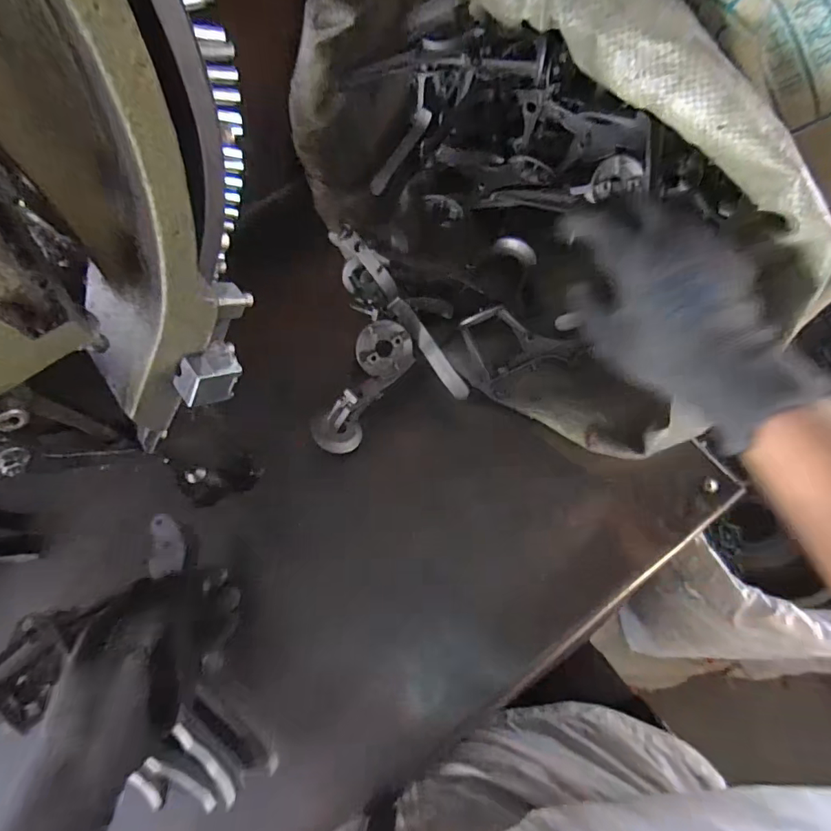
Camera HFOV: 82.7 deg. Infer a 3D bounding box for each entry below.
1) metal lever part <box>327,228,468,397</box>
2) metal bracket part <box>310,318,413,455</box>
[{"bbox_3d":[-0.018,-0.078,0.371,0.051,0.051,0.161,-29,72,-8],"label":"metal lever part"},{"bbox_3d":[-0.043,-0.020,0.369,0.038,0.066,0.114,33,100,13],"label":"metal bracket part"}]

